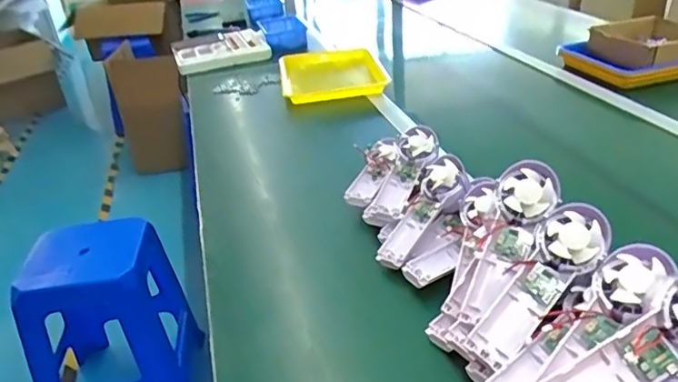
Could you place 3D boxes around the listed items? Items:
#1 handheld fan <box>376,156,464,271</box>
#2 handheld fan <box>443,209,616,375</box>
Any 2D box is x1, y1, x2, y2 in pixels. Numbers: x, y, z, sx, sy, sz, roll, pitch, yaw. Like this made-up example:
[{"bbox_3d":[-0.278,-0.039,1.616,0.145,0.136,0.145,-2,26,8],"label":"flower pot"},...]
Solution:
[{"bbox_3d":[0.108,0.025,0.708,0.060,0.026,0.177,20,63,36],"label":"handheld fan"},{"bbox_3d":[0.188,0.091,0.522,0.180,0.033,0.060,-50,40,-2],"label":"handheld fan"}]

